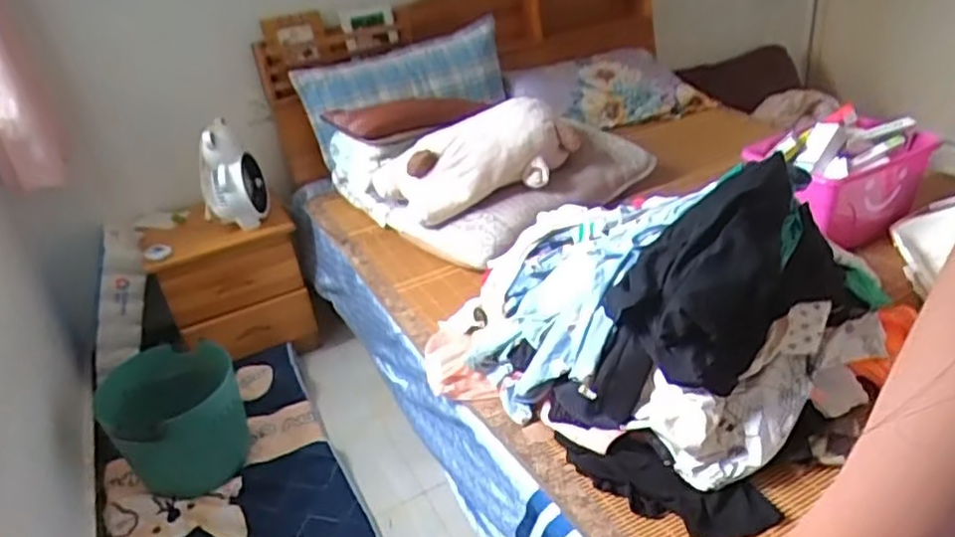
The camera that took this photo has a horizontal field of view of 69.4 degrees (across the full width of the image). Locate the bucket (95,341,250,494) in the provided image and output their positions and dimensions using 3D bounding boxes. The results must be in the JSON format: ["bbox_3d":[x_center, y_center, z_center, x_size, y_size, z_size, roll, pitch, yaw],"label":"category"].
[{"bbox_3d":[-0.749,0.389,1.742,0.301,0.310,0.309,-6,30,3],"label":"bucket"}]

